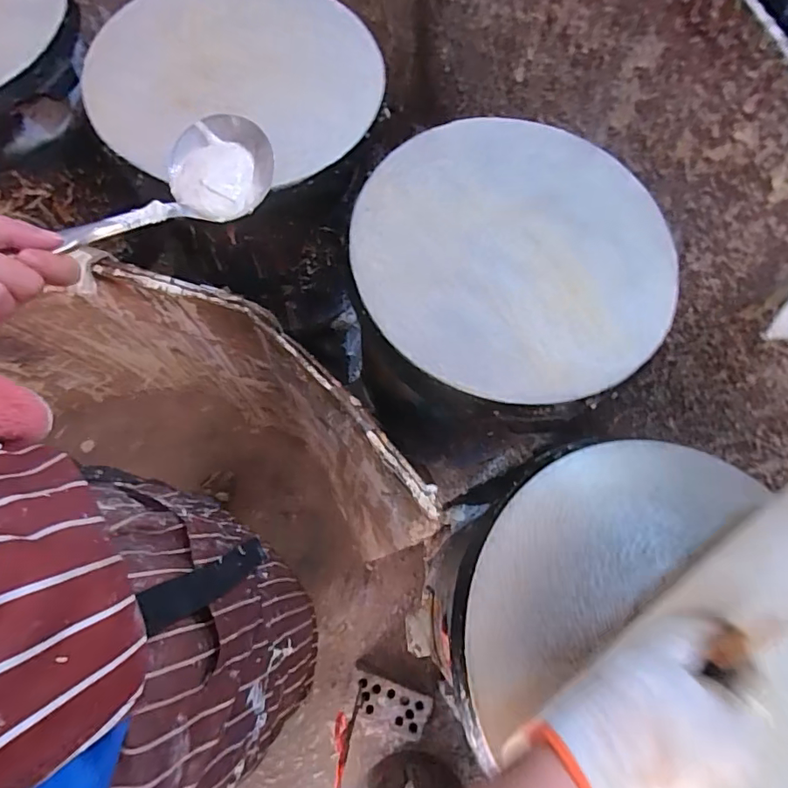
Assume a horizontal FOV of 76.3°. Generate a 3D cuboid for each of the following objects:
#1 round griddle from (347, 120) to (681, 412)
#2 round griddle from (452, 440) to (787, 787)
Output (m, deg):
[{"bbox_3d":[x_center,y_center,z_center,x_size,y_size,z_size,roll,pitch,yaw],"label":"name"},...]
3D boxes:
[{"bbox_3d":[0.133,-0.164,0.583,0.354,0.044,0.366,1,71,-4],"label":"round griddle"},{"bbox_3d":[0.253,0.234,0.461,0.355,0.039,0.388,1,71,-4],"label":"round griddle"}]

